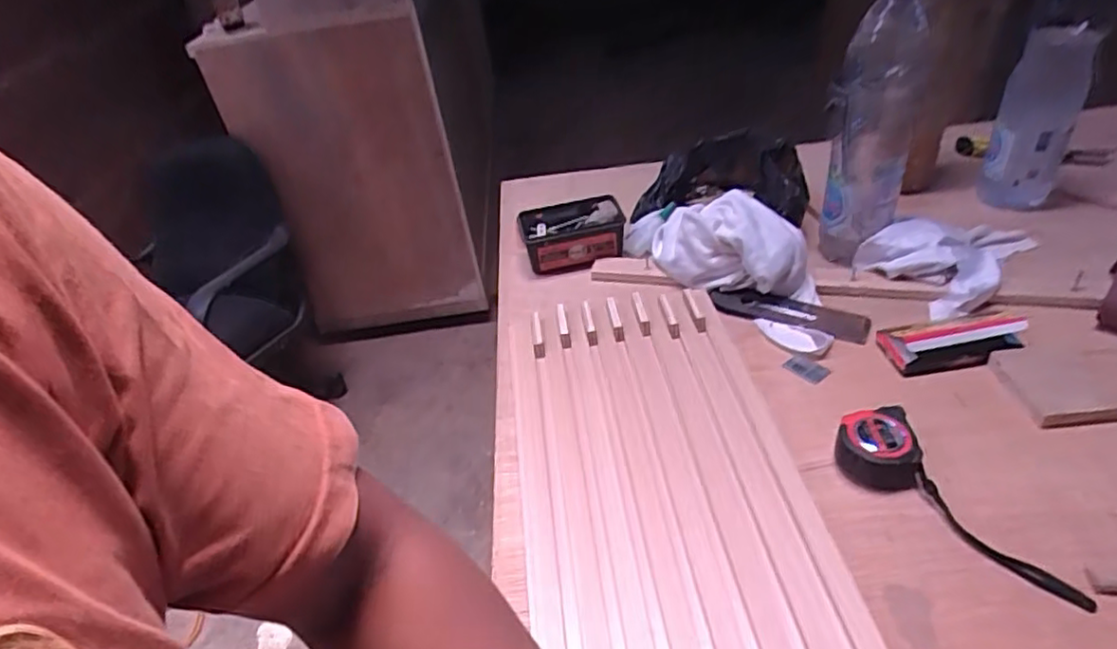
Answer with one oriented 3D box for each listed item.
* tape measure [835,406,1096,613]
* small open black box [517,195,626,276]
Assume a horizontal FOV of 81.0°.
[{"bbox_3d":[0.337,0.138,0.548,0.077,0.038,0.216,-30,42,-25],"label":"tape measure"},{"bbox_3d":[0.019,-0.128,0.921,0.141,0.056,0.103,-10,37,-2],"label":"small open black box"}]

